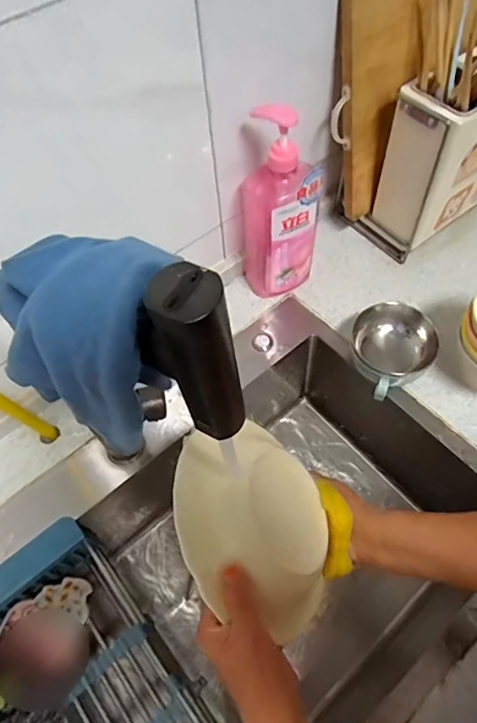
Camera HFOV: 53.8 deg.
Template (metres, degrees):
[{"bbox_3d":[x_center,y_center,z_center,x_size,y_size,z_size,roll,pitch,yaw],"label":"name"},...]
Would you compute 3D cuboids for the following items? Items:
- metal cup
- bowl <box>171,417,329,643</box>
[{"bbox_3d":[0.198,-0.009,0.615,0.109,0.067,0.121,18,62,13],"label":"metal cup"},{"bbox_3d":[0.016,0.148,0.422,0.152,0.060,0.186,14,51,-42],"label":"bowl"}]

